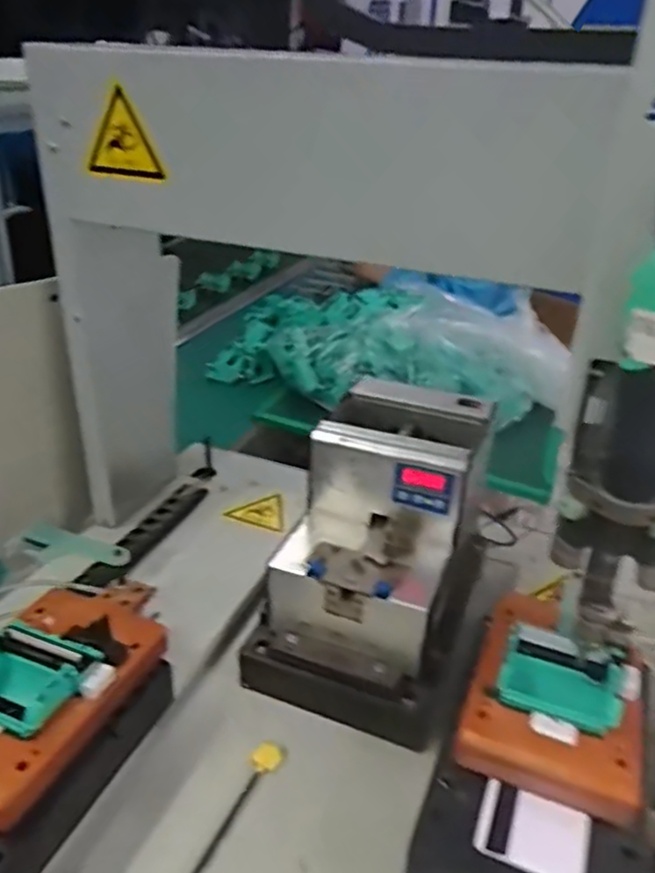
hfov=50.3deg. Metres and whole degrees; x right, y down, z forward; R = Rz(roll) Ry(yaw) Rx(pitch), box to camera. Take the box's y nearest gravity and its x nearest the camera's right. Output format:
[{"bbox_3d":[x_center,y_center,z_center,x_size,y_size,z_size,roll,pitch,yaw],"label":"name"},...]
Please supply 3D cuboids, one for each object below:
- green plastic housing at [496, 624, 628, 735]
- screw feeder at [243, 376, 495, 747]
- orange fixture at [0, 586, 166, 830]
[{"bbox_3d":[0.146,0.152,0.434,0.070,0.014,0.052,16,32,22],"label":"green plastic housing"},{"bbox_3d":[0.042,0.086,0.558,0.152,0.184,0.212,15,31,20],"label":"screw feeder"},{"bbox_3d":[-0.177,0.145,0.437,0.102,0.033,0.174,14,31,20],"label":"orange fixture"}]

